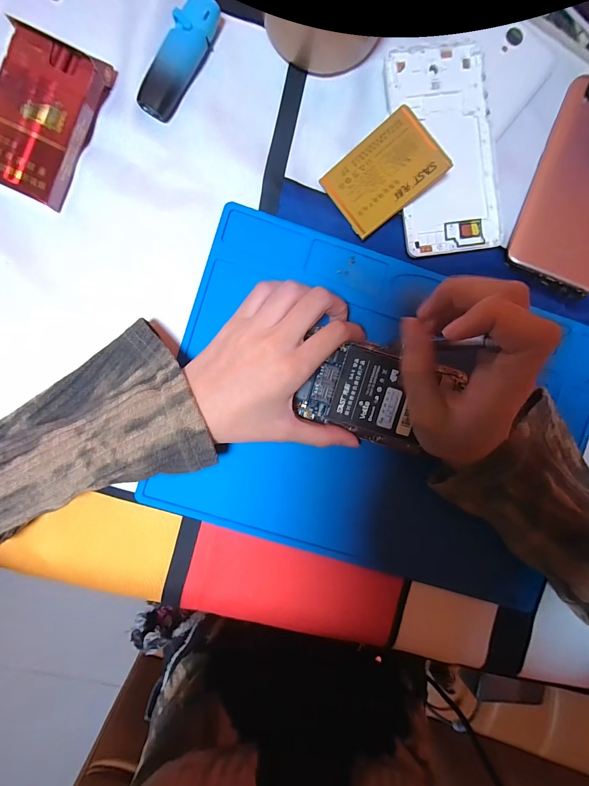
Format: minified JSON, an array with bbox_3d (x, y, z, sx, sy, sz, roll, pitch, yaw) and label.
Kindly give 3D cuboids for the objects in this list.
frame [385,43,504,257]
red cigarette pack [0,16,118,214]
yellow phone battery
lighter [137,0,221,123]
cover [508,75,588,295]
[{"bbox_3d":[0.108,-0.174,0.236,0.071,0.011,0.142,-8,93,-3],"label":"frame"},{"bbox_3d":[-0.171,-0.184,0.218,0.056,0.018,0.100,24,91,-4],"label":"red cigarette pack"},{"bbox_3d":[0.062,-0.154,0.228,0.074,0.004,0.054,-35,87,13],"label":"yellow phone battery"},{"bbox_3d":[-0.079,-0.231,0.224,0.024,0.015,0.080,27,91,-4],"label":"lighter"},{"bbox_3d":[0.221,-0.158,0.241,0.075,0.011,0.159,20,91,-4],"label":"cover"}]

